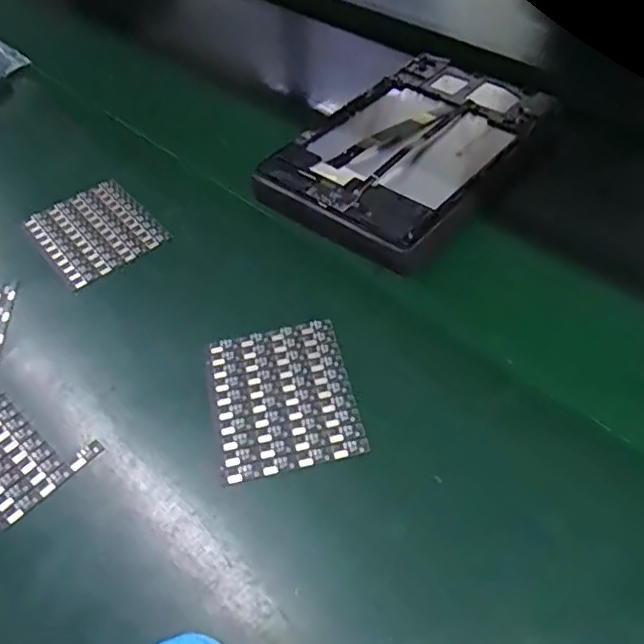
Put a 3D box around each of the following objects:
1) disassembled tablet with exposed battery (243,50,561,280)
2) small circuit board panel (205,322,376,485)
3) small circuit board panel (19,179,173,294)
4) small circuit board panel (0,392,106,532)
[{"bbox_3d":[0.073,-0.150,0.506,0.152,0.027,0.264,30,56,25],"label":"disassembled tablet with exposed battery"},{"bbox_3d":[-0.024,0.044,0.361,0.081,0.006,0.099,-11,49,-7],"label":"small circuit board panel"},{"bbox_3d":[-0.180,-0.071,0.475,0.085,0.007,0.094,-36,61,-18],"label":"small circuit board panel"},{"bbox_3d":[-0.185,0.069,0.355,0.098,0.005,0.061,34,58,27],"label":"small circuit board panel"}]

